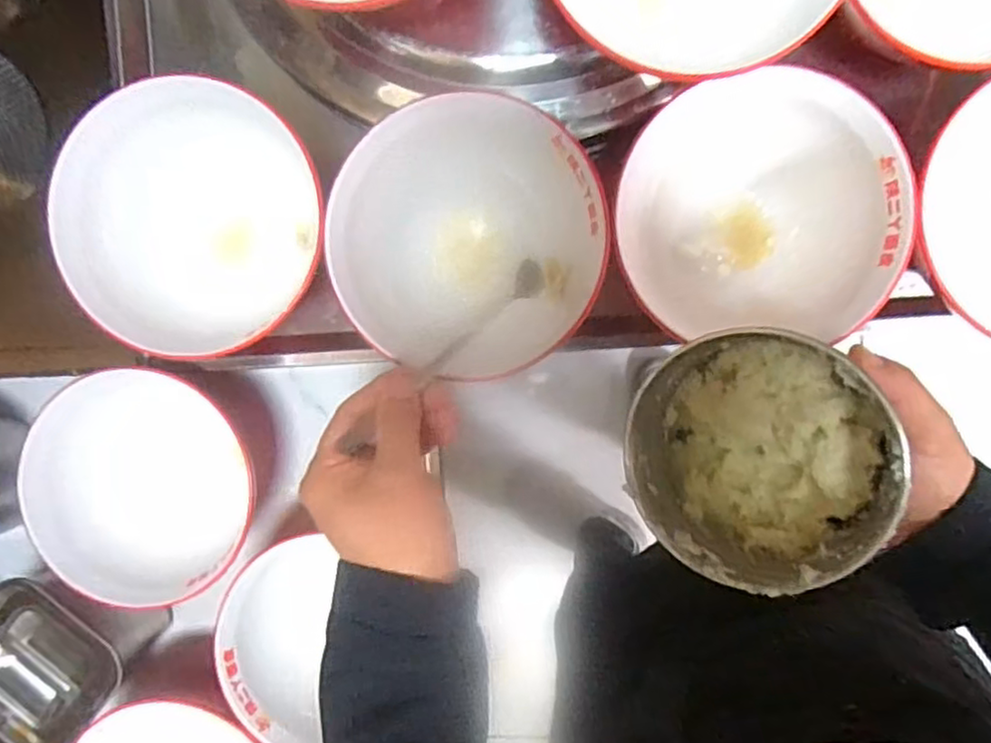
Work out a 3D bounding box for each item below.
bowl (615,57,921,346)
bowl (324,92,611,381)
[{"bbox_3d":[0.165,-0.108,0.451,0.159,0.099,0.179,-25,92,4],"label":"bowl"},{"bbox_3d":[-0.019,-0.087,0.463,0.168,0.094,0.163,0,94,3],"label":"bowl"}]

